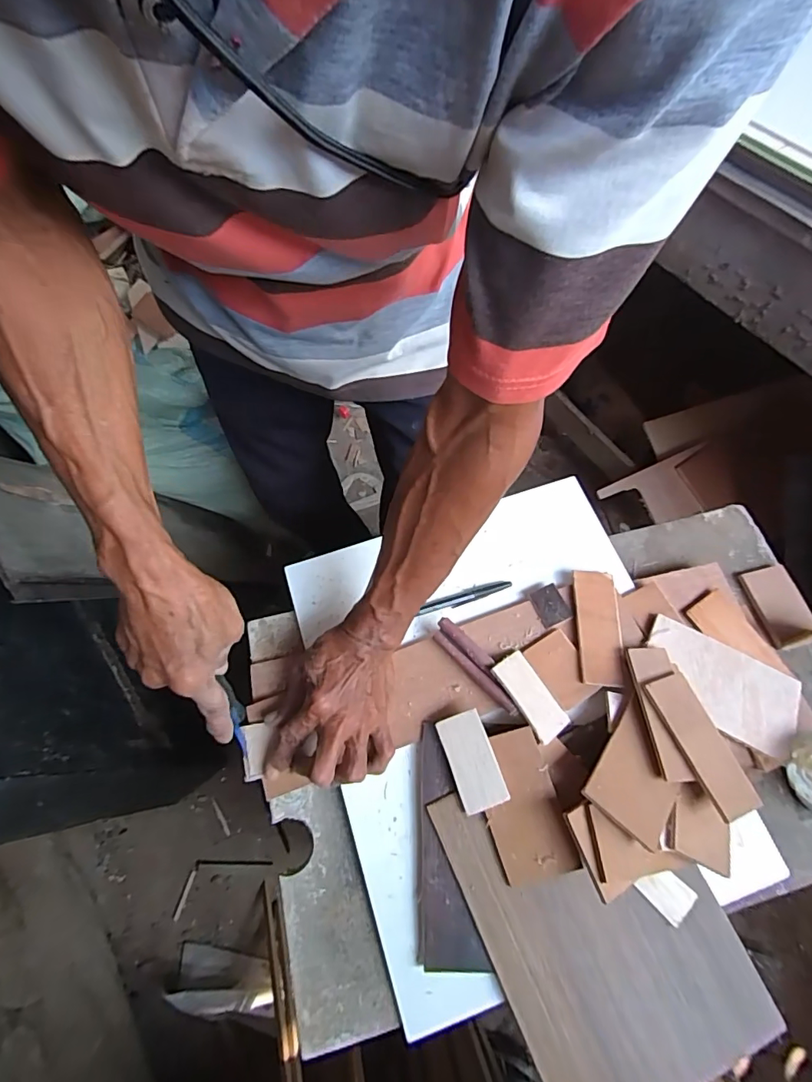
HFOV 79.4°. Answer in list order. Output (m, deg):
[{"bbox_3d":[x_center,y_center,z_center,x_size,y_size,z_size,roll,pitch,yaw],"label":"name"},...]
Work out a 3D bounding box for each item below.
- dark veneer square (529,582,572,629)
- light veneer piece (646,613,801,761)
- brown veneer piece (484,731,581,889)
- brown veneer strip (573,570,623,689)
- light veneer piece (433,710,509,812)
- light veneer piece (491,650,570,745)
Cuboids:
[{"bbox_3d":[0.143,0.065,0.488,0.030,0.008,0.040,-19,66,-8],"label":"dark veneer square"},{"bbox_3d":[0.289,0.131,0.449,0.139,0.010,0.074,28,68,8],"label":"light veneer piece"},{"bbox_3d":[0.097,0.220,0.411,0.059,0.004,0.110,-16,72,3],"label":"brown veneer piece"},{"bbox_3d":[0.186,0.083,0.475,0.040,0.005,0.113,5,66,2],"label":"brown veneer strip"},{"bbox_3d":[0.057,0.190,0.424,0.040,0.004,0.076,-22,73,3],"label":"light veneer piece"},{"bbox_3d":[0.113,0.141,0.447,0.039,0.005,0.077,-22,69,-34],"label":"light veneer piece"}]

